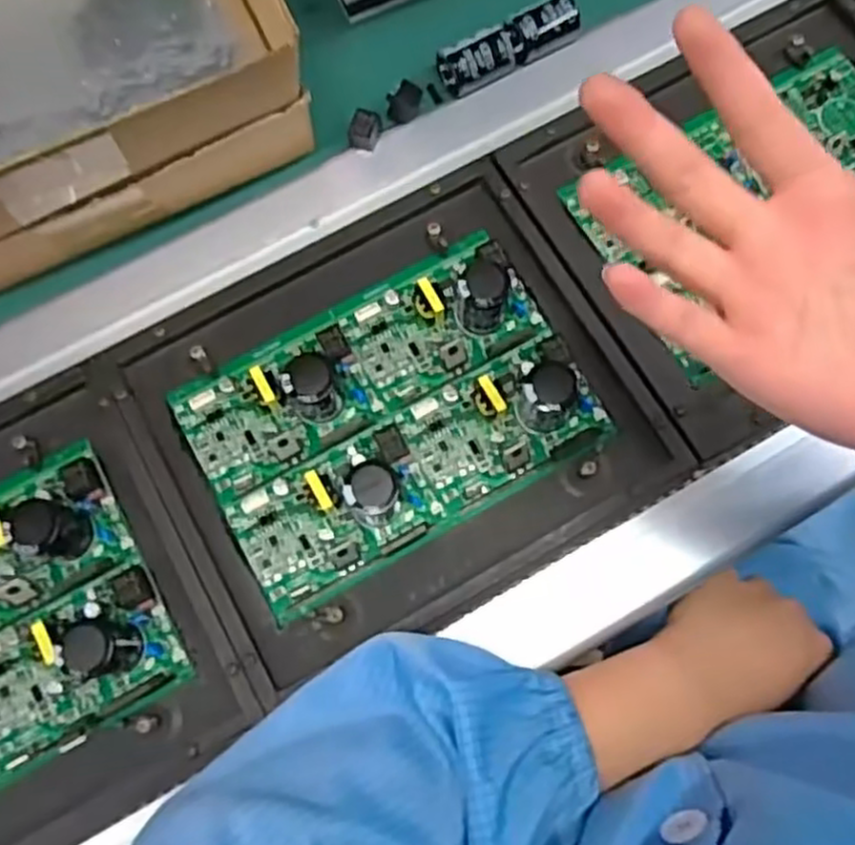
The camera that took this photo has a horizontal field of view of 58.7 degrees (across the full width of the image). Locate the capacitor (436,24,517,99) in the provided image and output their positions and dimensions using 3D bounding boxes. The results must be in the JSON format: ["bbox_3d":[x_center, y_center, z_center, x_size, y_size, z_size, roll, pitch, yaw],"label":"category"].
[{"bbox_3d":[0.034,-0.231,0.487,0.048,0.025,0.026,-24,76,-5],"label":"capacitor"}]

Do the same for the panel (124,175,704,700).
[{"bbox_3d":[-0.016,-0.009,0.428,0.265,0.038,0.229,-29,76,-7],"label":"panel"}]

